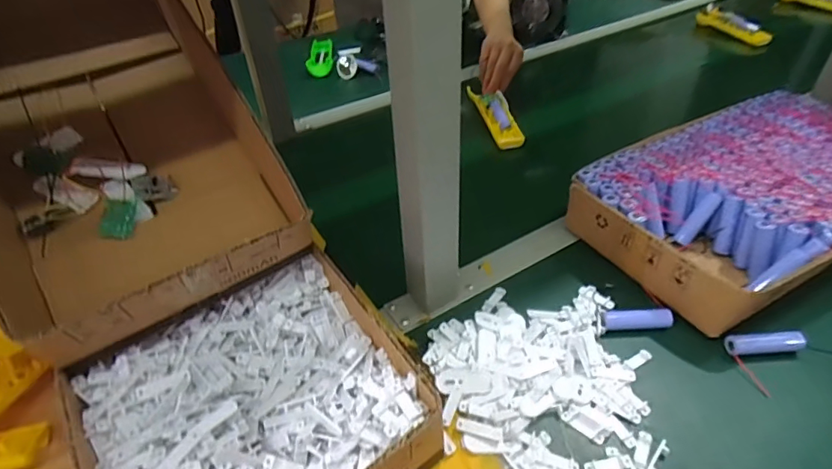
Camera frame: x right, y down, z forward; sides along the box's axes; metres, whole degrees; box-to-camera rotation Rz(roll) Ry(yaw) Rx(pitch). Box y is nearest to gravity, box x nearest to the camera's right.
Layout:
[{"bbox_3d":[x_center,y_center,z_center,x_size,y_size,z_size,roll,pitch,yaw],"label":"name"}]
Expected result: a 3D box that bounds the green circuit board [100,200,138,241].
[{"bbox_3d":[-0.261,-0.013,0.429,0.024,0.004,0.037,10,65,-28],"label":"green circuit board"}]

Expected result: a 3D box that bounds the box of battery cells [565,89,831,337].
[{"bbox_3d":[0.403,-0.054,0.581,0.412,0.066,0.239,-25,46,-24],"label":"box of battery cells"}]

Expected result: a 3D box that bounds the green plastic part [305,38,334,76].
[{"bbox_3d":[-0.204,-0.378,1.039,0.054,0.014,0.180,-7,42,-5],"label":"green plastic part"}]

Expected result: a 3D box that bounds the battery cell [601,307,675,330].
[{"bbox_3d":[0.218,0.085,0.482,0.066,0.019,0.016,-2,41,0],"label":"battery cell"}]

